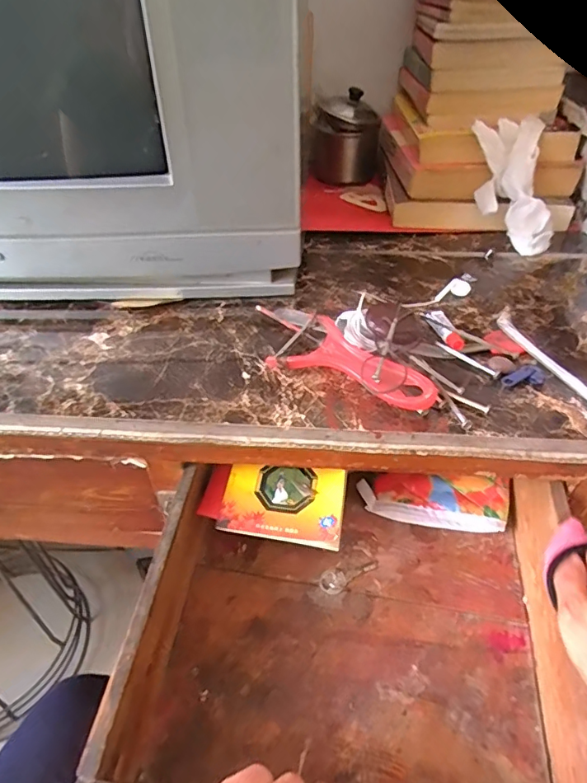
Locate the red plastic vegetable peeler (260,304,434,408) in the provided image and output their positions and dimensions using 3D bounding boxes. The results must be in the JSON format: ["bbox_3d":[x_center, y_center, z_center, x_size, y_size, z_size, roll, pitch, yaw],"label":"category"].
[{"bbox_3d":[0.026,-0.028,0.363,0.056,0.026,0.166,-28,49,-27],"label":"red plastic vegetable peeler"}]

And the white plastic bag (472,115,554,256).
[{"bbox_3d":[0.234,-0.214,0.514,0.066,0.143,0.043,-15,1,-15],"label":"white plastic bag"}]

